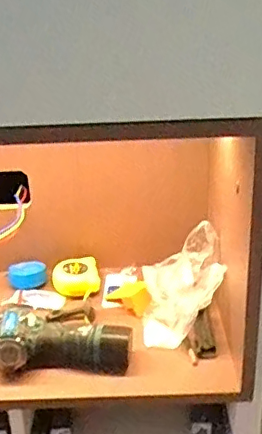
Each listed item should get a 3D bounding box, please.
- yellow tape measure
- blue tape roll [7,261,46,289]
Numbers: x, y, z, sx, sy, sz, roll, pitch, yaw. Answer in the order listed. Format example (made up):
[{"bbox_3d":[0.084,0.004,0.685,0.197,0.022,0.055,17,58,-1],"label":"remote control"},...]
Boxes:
[{"bbox_3d":[-0.090,0.104,0.923,0.081,0.040,0.085,-8,27,-9],"label":"yellow tape measure"},{"bbox_3d":[-0.176,0.098,0.950,0.062,0.025,0.055,-10,27,-13],"label":"blue tape roll"}]

